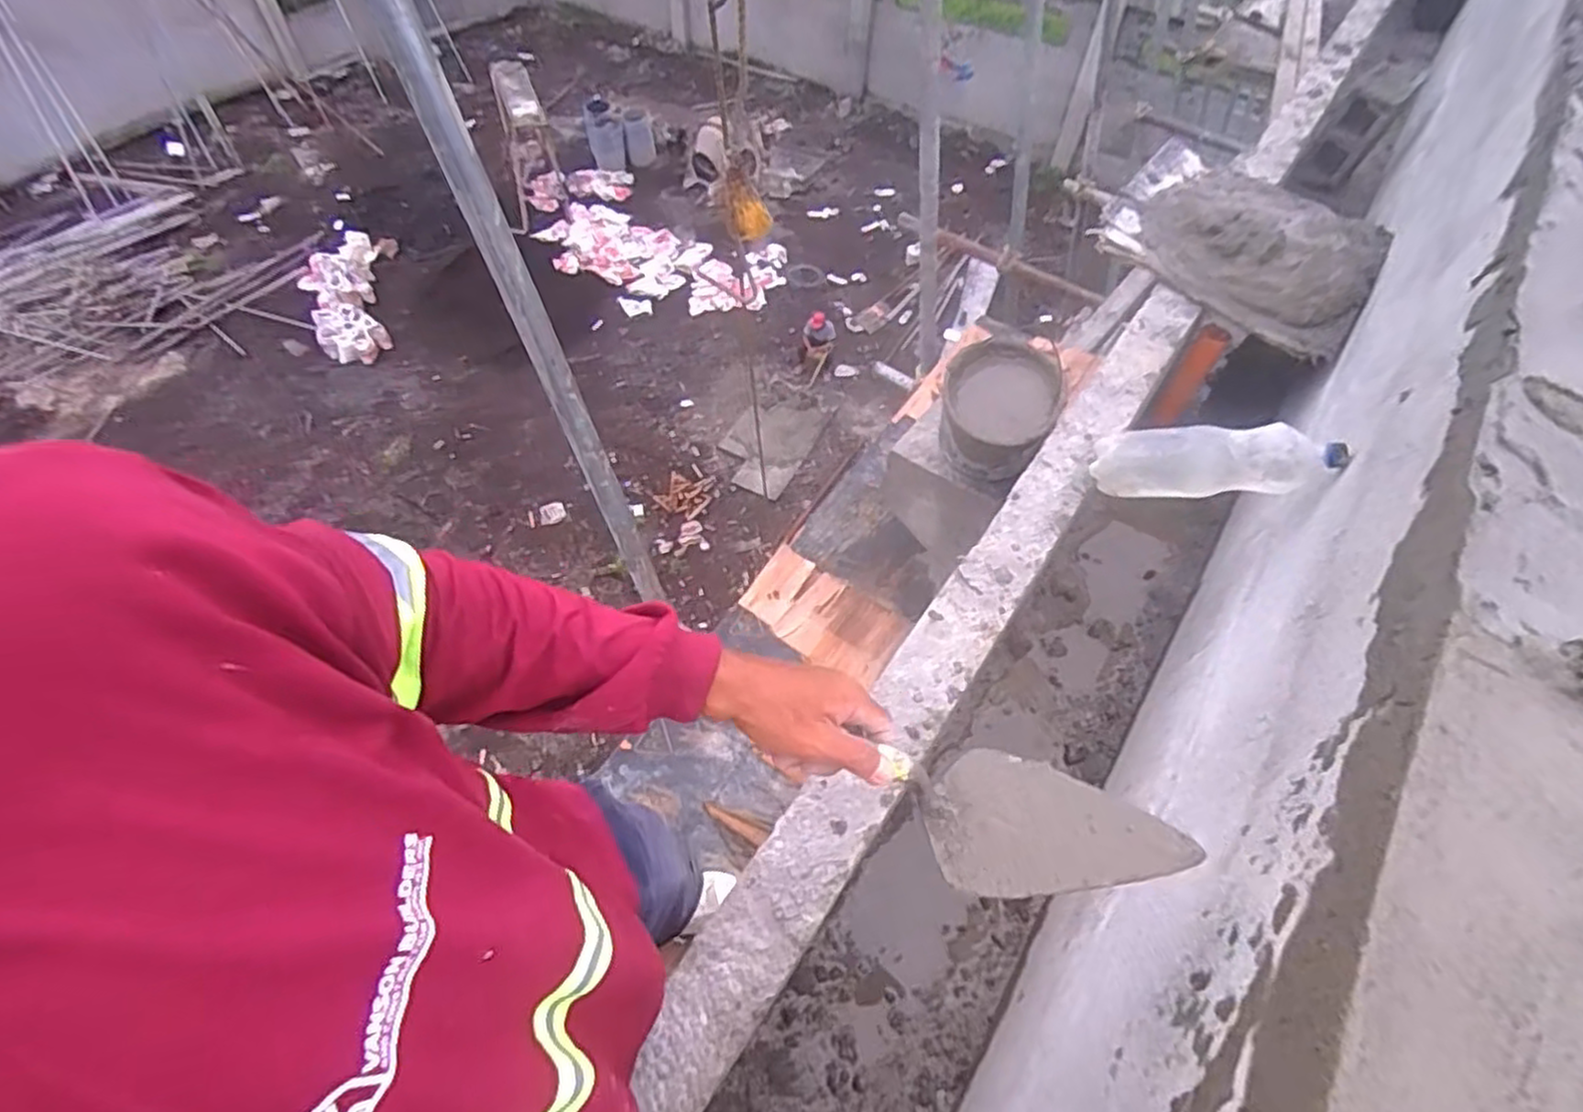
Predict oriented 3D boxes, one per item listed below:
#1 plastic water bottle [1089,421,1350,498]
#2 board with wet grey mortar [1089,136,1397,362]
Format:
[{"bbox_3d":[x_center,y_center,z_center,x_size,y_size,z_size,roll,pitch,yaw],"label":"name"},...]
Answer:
[{"bbox_3d":[0.567,-0.126,0.997,0.298,0.086,0.086,4,47,43],"label":"plastic water bottle"},{"bbox_3d":[0.880,-0.621,1.437,0.486,0.073,0.472,31,60,18],"label":"board with wet grey mortar"}]

